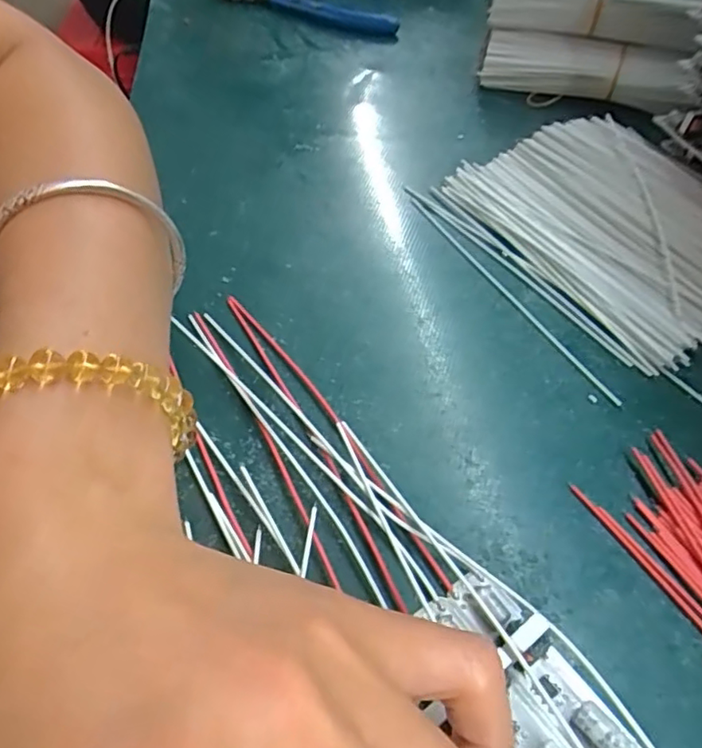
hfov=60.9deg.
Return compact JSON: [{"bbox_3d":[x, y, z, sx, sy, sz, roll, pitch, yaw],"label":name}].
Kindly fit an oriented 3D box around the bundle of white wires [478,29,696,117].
[{"bbox_3d":[0.128,-0.166,0.326,0.109,0.021,0.031,14,51,12],"label":"bundle of white wires"}]

